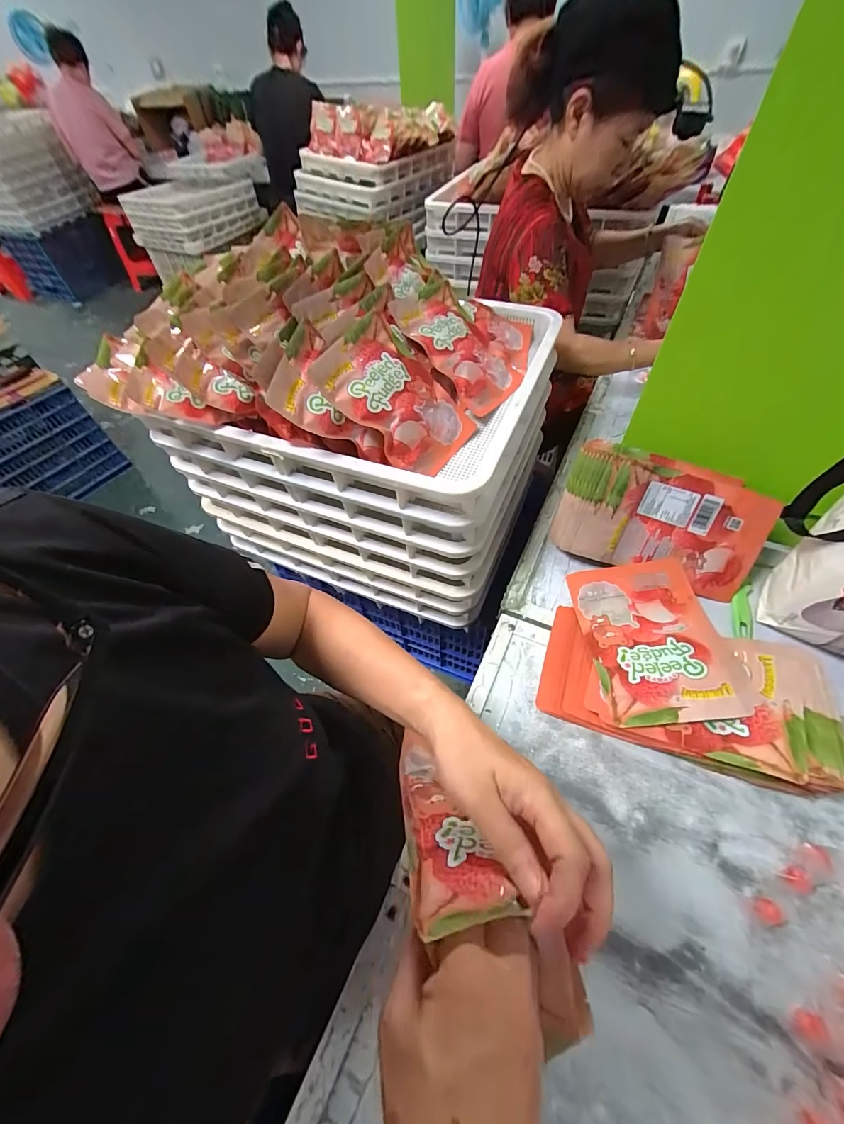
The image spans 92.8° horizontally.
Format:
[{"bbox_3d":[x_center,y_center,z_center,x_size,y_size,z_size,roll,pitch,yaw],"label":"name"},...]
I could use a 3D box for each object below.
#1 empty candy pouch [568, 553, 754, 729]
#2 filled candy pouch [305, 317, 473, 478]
[{"bbox_3d":[0.303,0.097,0.537,0.160,0.015,0.227,-7,48,5],"label":"empty candy pouch"},{"bbox_3d":[-0.029,-0.230,0.566,0.215,0.023,0.153,41,65,-17],"label":"filled candy pouch"}]

